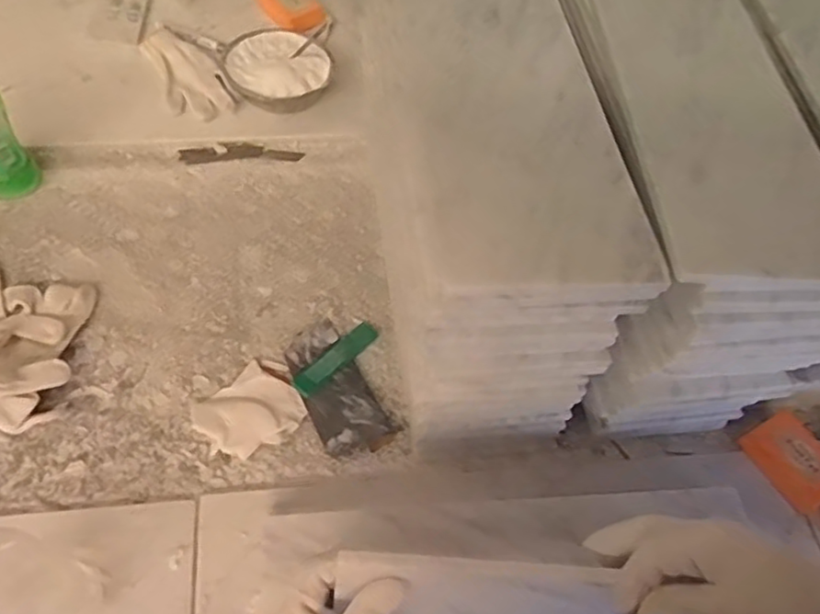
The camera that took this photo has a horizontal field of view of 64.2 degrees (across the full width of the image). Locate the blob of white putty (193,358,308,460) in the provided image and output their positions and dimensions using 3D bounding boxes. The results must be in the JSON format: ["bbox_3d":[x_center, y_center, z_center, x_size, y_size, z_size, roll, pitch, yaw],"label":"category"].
[{"bbox_3d":[-0.160,0.105,0.657,0.083,0.015,0.095,38,65,19],"label":"blob of white putty"}]

